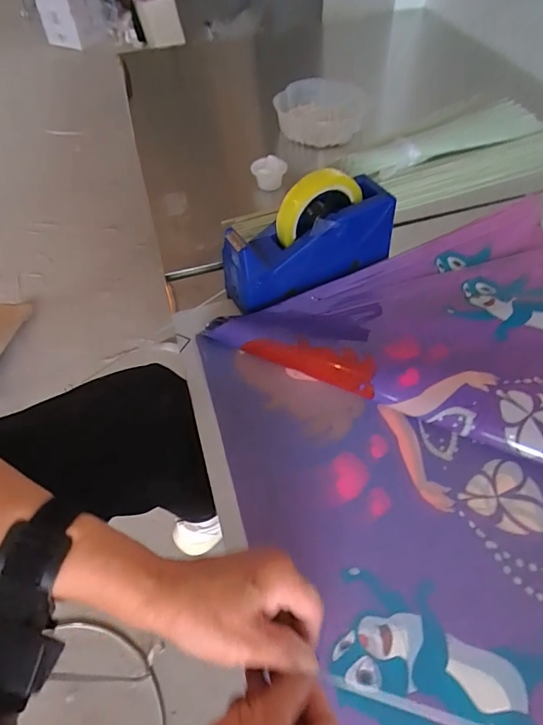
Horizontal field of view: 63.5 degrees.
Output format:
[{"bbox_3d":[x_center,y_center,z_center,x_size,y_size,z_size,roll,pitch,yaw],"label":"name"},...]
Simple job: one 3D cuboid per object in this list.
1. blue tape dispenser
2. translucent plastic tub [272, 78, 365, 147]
[{"bbox_3d":[0.046,-0.140,0.500,0.202,0.123,0.073,-22,56,-14],"label":"blue tape dispenser"},{"bbox_3d":[0.084,-0.427,0.750,0.152,0.046,0.130,-5,55,0],"label":"translucent plastic tub"}]

